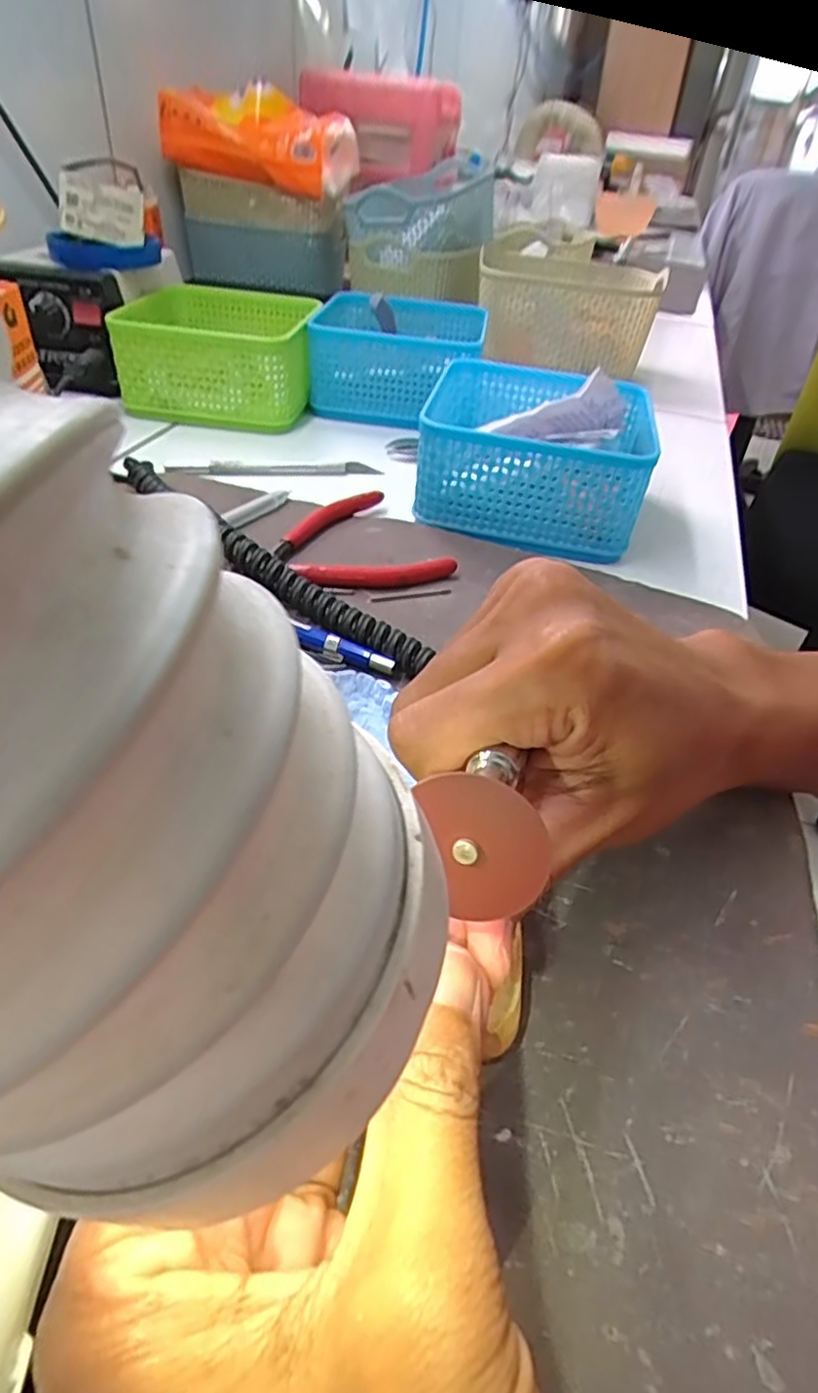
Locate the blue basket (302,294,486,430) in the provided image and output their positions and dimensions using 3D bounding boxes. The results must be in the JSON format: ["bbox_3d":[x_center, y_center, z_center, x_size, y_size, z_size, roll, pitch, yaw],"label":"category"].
[{"bbox_3d":[-0.011,-0.271,0.545,0.126,0.061,0.121,8,41,2],"label":"blue basket"}]

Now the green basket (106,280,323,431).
[{"bbox_3d":[-0.140,-0.262,0.520,0.130,0.062,0.130,5,41,-3],"label":"green basket"}]

